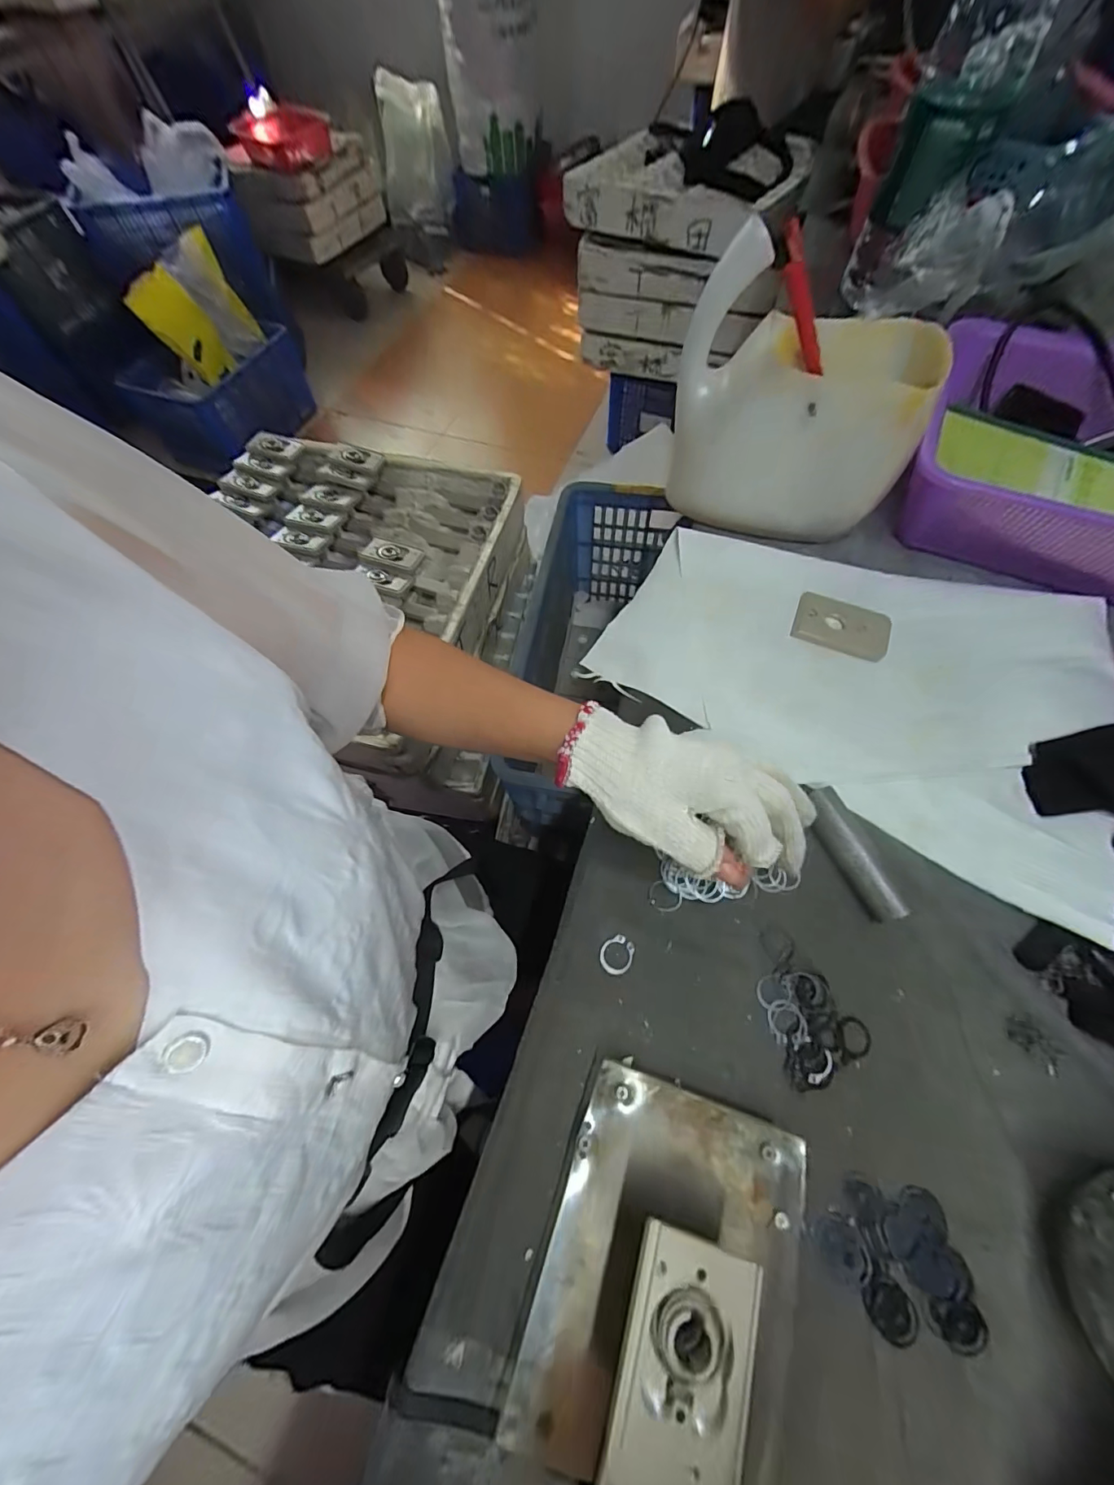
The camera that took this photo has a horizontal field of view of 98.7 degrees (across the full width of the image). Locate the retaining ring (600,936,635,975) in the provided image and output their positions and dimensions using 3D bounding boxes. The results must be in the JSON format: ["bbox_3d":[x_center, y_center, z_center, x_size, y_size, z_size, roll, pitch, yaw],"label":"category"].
[{"bbox_3d":[0.040,0.142,0.317,0.021,0.004,0.024,36,72,13],"label":"retaining ring"}]

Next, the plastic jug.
[{"bbox_3d":[0.198,-0.281,0.406,0.192,0.174,0.090,13,66,7],"label":"plastic jug"}]

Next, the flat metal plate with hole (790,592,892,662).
[{"bbox_3d":[0.253,-0.105,0.425,0.081,0.007,0.051,19,67,10],"label":"flat metal plate with hole"}]

